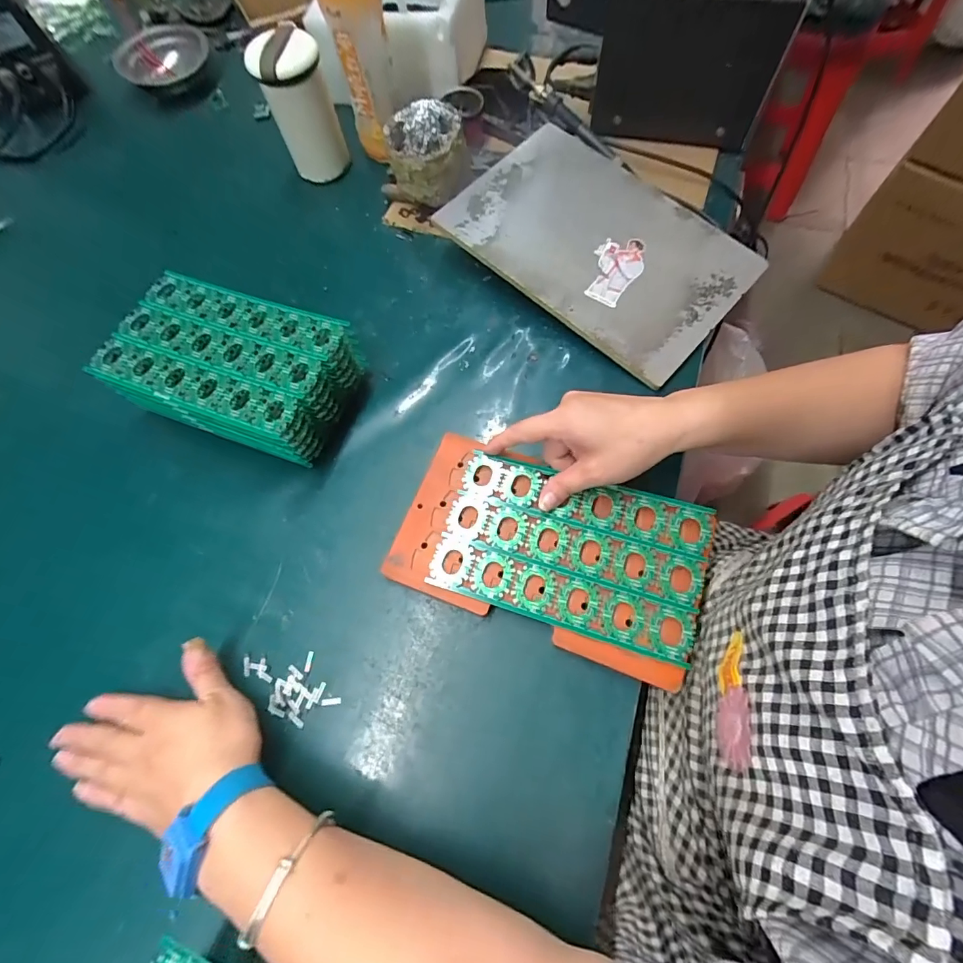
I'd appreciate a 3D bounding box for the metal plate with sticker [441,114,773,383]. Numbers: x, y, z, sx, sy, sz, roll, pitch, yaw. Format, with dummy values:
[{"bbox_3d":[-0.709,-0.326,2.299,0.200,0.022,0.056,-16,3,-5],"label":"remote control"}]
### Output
[{"bbox_3d":[0.124,-0.257,0.469,0.296,0.010,0.207,41,72,12],"label":"metal plate with sticker"}]

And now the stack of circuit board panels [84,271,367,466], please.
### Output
[{"bbox_3d":[-0.228,-0.106,0.419,0.202,0.075,0.124,18,70,10],"label":"stack of circuit board panels"}]

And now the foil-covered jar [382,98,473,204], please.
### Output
[{"bbox_3d":[-0.058,-0.362,0.501,0.086,0.087,0.075,-11,68,-1],"label":"foil-covered jar"}]

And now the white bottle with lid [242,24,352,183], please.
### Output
[{"bbox_3d":[-0.210,-0.435,0.520,0.075,0.120,0.081,-25,69,-7],"label":"white bottle with lid"}]

